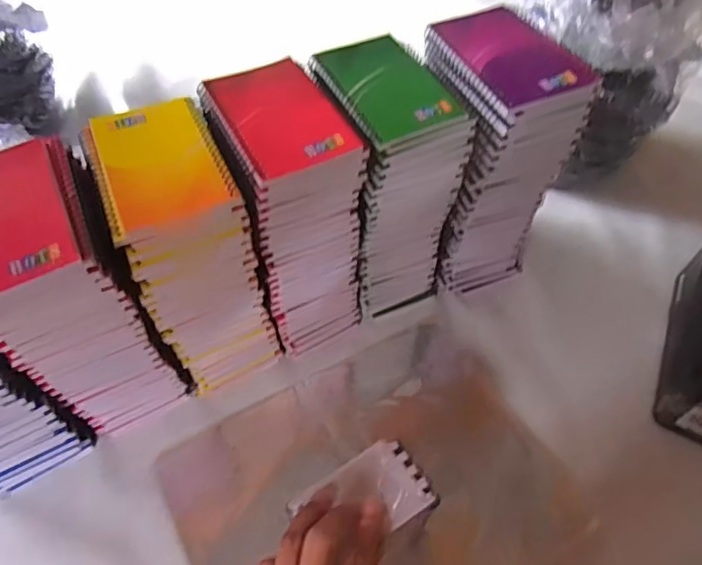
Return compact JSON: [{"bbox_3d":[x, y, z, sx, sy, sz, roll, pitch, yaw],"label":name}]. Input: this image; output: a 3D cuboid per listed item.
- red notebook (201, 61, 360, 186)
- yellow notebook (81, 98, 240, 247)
[{"bbox_3d":[-0.057,-0.131,0.414,0.086,0.012,0.124,-26,59,-17],"label":"red notebook"},{"bbox_3d":[-0.145,-0.090,0.399,0.090,0.018,0.123,-22,58,-15],"label":"yellow notebook"}]

